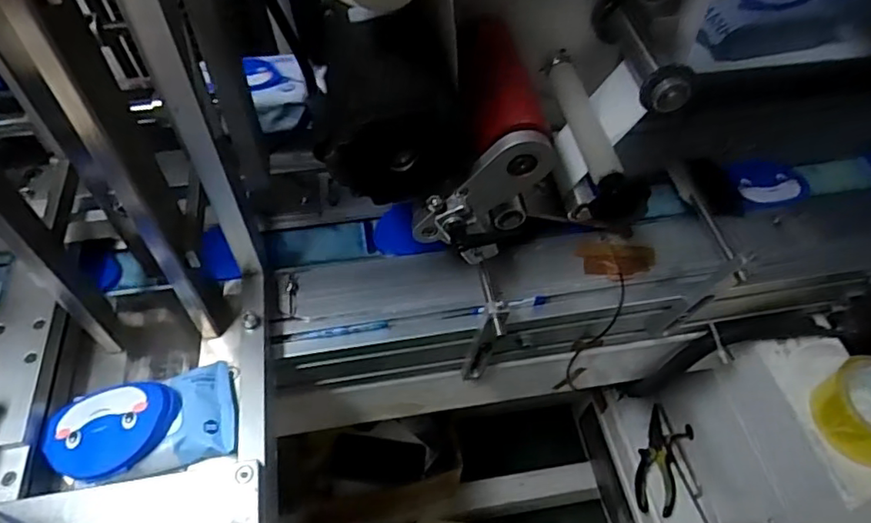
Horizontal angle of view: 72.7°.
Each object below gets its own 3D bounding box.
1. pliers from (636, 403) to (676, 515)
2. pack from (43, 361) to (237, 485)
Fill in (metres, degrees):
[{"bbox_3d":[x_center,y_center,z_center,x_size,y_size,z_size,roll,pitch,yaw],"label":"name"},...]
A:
[{"bbox_3d":[0.314,0.284,0.856,0.052,0.018,0.152,6,53,4],"label":"pliers"},{"bbox_3d":[-0.235,0.131,0.475,0.136,0.036,0.078,-15,54,-12],"label":"pack"}]

